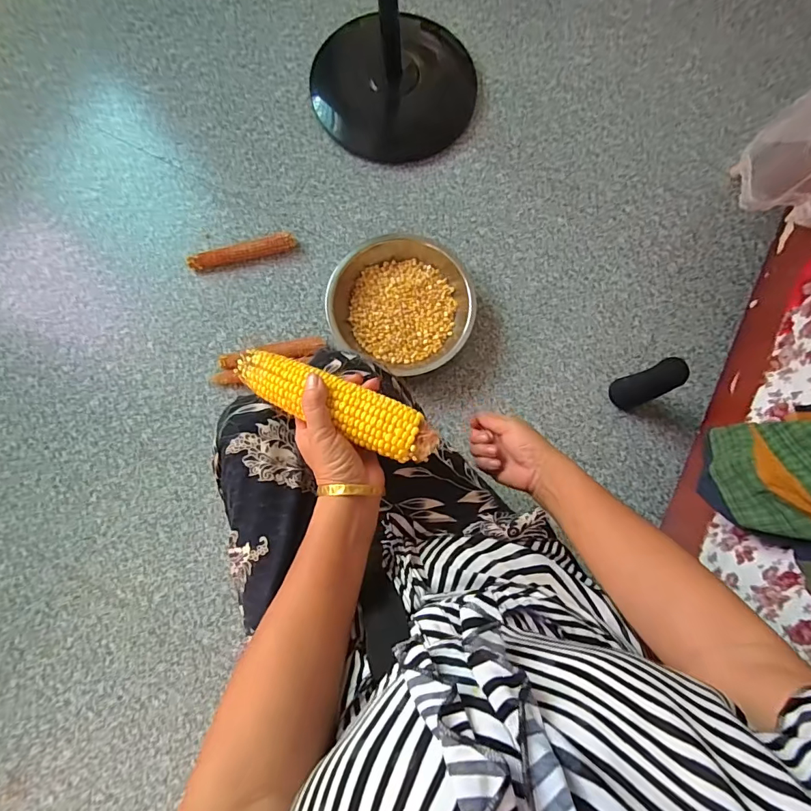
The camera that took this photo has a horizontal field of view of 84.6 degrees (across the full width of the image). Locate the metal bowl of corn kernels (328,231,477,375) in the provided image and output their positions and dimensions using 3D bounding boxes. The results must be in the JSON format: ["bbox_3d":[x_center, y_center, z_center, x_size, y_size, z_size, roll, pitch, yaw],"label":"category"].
[{"bbox_3d":[-0.010,-0.200,0.889,0.279,0.073,0.283,0,79,-1],"label":"metal bowl of corn kernels"}]

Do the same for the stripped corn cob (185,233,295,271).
[{"bbox_3d":[-0.340,-0.321,0.931,0.221,0.028,0.033,-15,79,-4],"label":"stripped corn cob"}]

